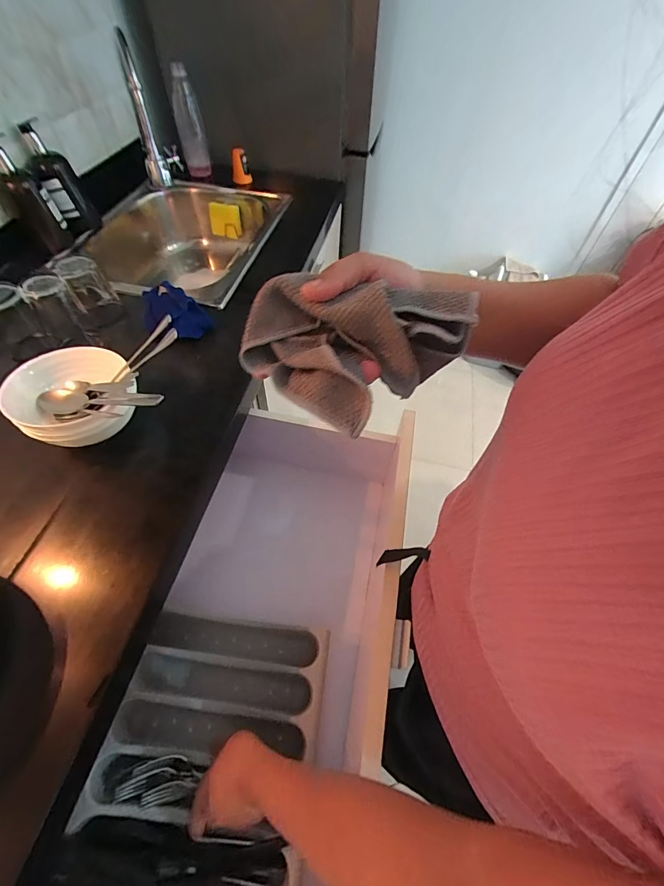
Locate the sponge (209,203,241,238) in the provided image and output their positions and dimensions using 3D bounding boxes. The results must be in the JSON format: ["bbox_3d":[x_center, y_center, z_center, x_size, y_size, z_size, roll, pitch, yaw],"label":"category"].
[{"bbox_3d":[-0.271,-0.568,0.943,0.073,0.079,0.026,-15,57,-13],"label":"sponge"}]

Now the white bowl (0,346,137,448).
[{"bbox_3d":[-0.322,-0.060,0.470,0.136,0.068,0.130,1,55,-2],"label":"white bowl"}]

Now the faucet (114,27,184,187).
[{"bbox_3d":[-0.367,-0.660,0.752,0.073,0.231,0.235,-15,57,-13],"label":"faucet"}]

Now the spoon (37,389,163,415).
[{"bbox_3d":[-0.277,-0.054,0.446,0.189,0.018,0.041,0,53,19],"label":"spoon"}]

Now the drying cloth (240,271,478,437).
[{"bbox_3d":[0.013,-0.080,0.257,0.121,0.048,0.124,-38,65,-25],"label":"drying cloth"}]

